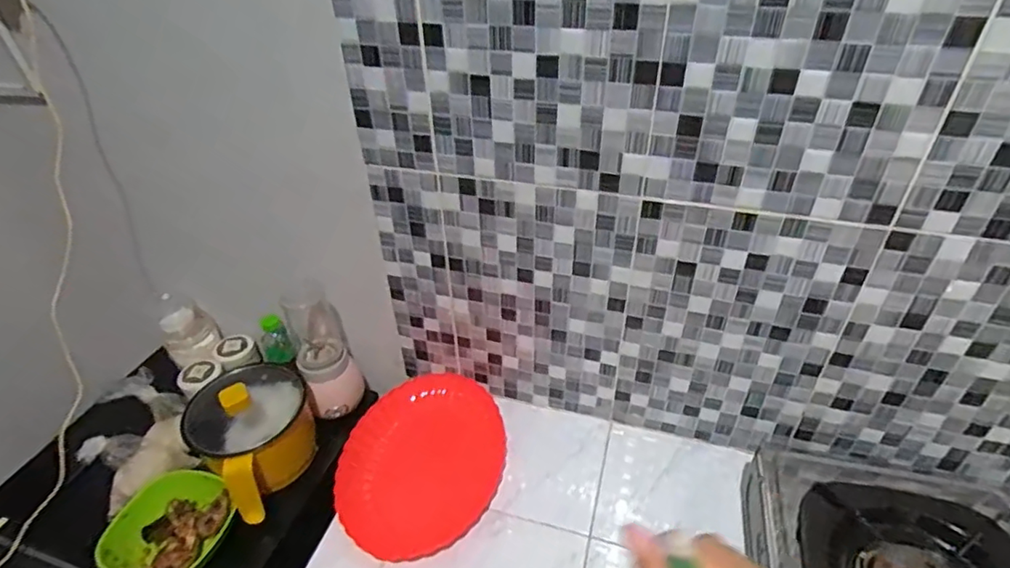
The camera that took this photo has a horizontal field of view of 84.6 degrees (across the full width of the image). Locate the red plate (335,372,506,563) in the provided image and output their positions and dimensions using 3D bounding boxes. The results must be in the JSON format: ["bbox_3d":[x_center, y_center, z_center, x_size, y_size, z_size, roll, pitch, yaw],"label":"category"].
[{"bbox_3d":[-0.117,0.254,0.810,0.225,0.036,0.286,6,39,11],"label":"red plate"}]

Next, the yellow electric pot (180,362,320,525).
[{"bbox_3d":[-0.361,0.208,0.812,0.186,0.129,0.160,30,49,34],"label":"yellow electric pot"}]

